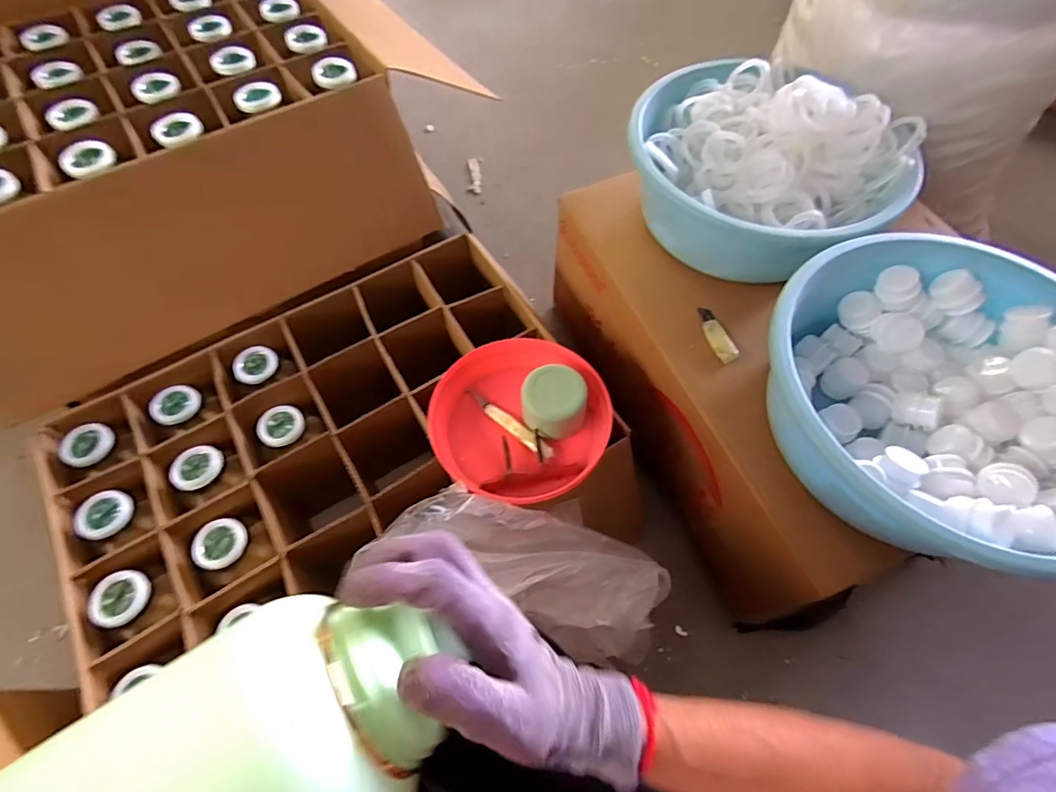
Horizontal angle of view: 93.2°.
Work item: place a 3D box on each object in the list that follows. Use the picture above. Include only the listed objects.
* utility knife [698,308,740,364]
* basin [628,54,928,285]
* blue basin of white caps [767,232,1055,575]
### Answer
[{"bbox_3d":[0.254,-0.084,0.673,0.026,0.015,0.095,-11,62,-6],"label":"utility knife"},{"bbox_3d":[0.315,-0.323,0.690,0.319,0.141,0.363,-40,69,-20],"label":"basin"},{"bbox_3d":[0.478,0.002,0.562,0.448,0.145,0.362,-19,63,-11],"label":"blue basin of white caps"}]

